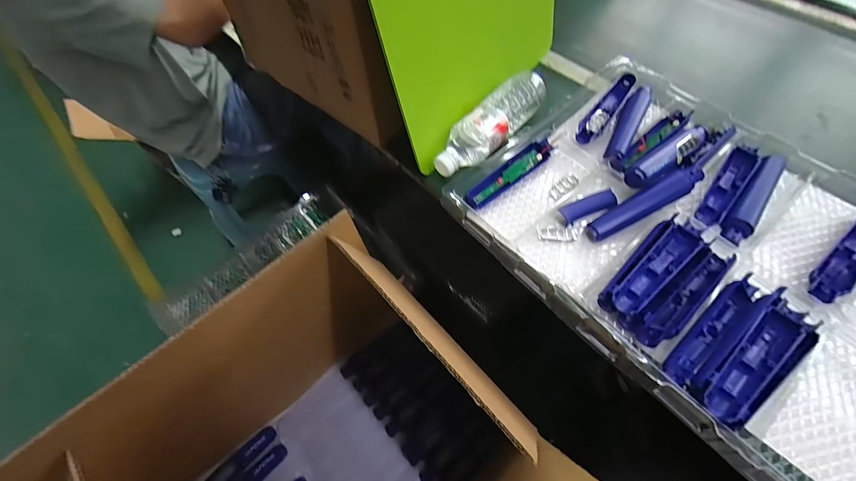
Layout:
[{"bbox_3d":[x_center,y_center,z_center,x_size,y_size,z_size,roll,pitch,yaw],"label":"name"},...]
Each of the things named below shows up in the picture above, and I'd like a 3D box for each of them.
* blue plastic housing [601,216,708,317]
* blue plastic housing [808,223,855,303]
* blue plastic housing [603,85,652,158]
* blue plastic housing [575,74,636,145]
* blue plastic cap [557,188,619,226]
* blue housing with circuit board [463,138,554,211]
[{"bbox_3d":[0.275,0.033,0.448,0.159,0.030,0.053,-36,65,-15],"label":"blue plastic housing"},{"bbox_3d":[0.517,0.020,0.441,0.156,0.018,0.034,-35,65,-15],"label":"blue plastic housing"},{"bbox_3d":[0.318,-0.192,0.570,0.033,0.014,0.168,28,67,18],"label":"blue plastic housing"},{"bbox_3d":[0.293,-0.218,0.592,0.030,0.012,0.182,35,69,20],"label":"blue plastic housing"},{"bbox_3d":[0.226,-0.049,0.508,0.081,0.008,0.030,-22,62,-8],"label":"blue plastic cap"},{"bbox_3d":[0.123,-0.102,0.542,0.171,0.019,0.029,-37,65,-16],"label":"blue housing with circuit board"}]

